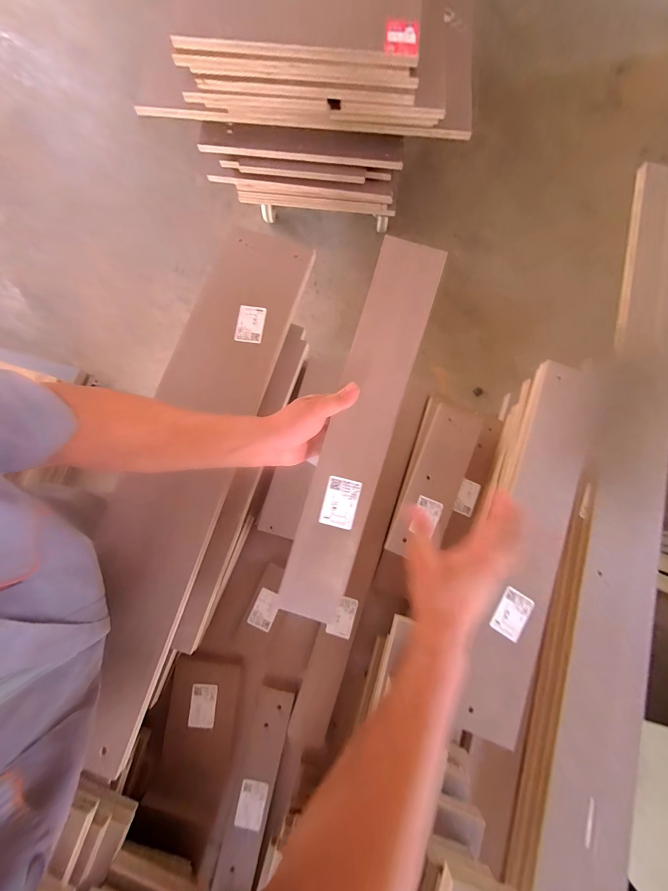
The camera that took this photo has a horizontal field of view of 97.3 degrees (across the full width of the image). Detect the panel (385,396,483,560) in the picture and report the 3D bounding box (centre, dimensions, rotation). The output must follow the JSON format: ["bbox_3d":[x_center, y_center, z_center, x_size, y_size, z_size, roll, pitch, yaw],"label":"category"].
[{"bbox_3d":[0.170,0.055,0.500,0.096,0.017,0.269,15,76,27],"label":"panel"}]

